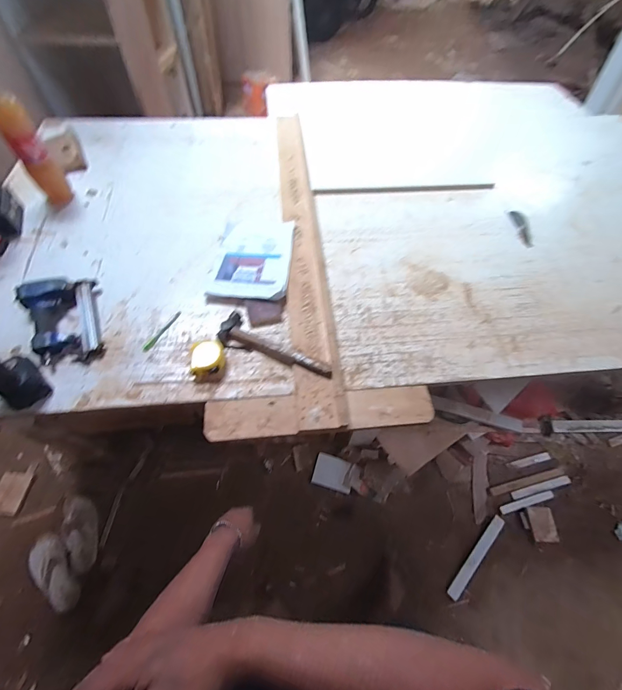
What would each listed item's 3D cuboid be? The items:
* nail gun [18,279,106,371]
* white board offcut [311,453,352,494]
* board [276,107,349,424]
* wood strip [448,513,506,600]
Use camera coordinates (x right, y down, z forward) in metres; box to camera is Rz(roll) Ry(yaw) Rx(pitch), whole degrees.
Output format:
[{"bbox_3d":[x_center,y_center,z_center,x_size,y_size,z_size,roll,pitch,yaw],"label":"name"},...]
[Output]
[{"bbox_3d":[-0.572,-0.060,0.776,0.157,0.055,0.239,-22,61,-15],"label":"nail gun"},{"bbox_3d":[0.094,0.543,1.401,0.156,0.009,0.126,16,76,7],"label":"white board offcut"},{"bbox_3d":[-0.027,-0.344,0.985,0.115,0.024,1.205,-3,60,-5],"label":"board"},{"bbox_3d":[0.627,0.792,1.244,0.039,0.018,0.352,40,65,21],"label":"wood strip"}]

